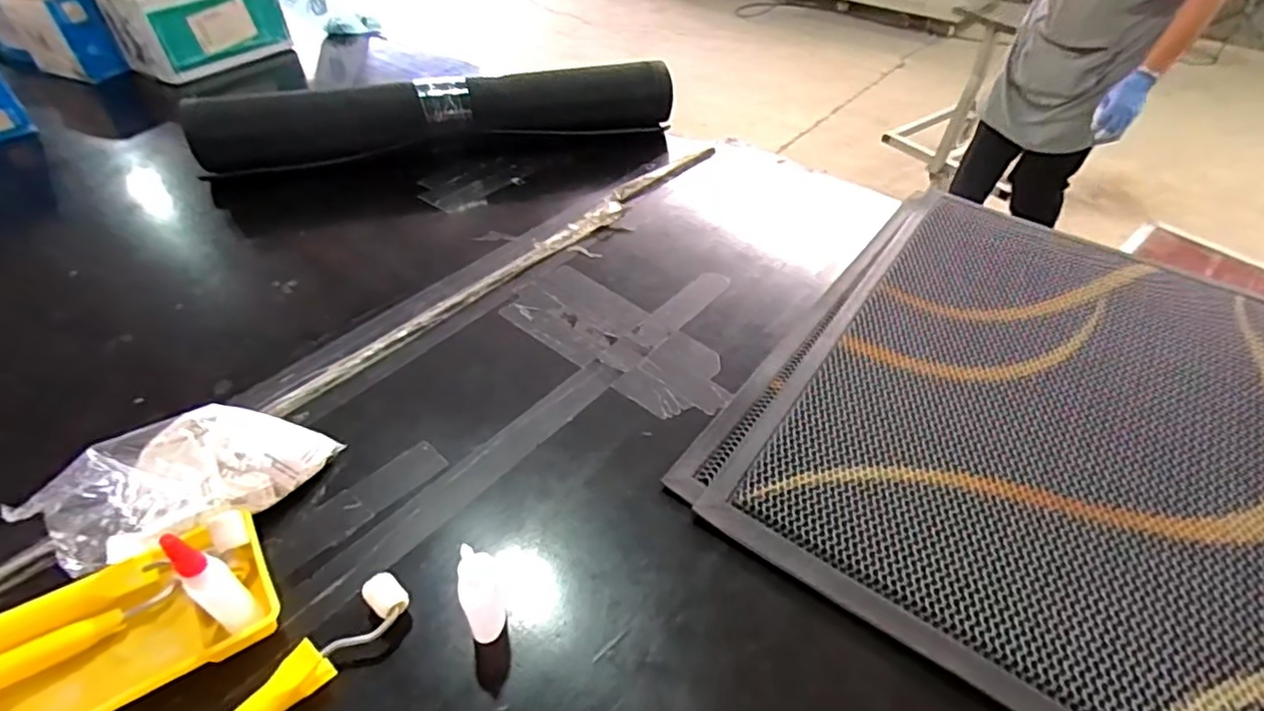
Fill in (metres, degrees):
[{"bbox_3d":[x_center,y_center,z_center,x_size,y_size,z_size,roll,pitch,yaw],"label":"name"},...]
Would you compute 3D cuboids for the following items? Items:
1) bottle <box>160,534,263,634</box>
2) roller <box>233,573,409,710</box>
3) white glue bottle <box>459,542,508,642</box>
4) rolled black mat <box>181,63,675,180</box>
[{"bbox_3d":[-0.308,0.166,0.453,0.036,0.123,0.029,26,50,22],"label":"bottle"},{"bbox_3d":[-0.250,0.245,0.449,0.038,0.030,0.198,30,52,25],"label":"roller"},{"bbox_3d":[-0.113,0.178,0.466,0.032,0.108,0.034,-17,48,-18],"label":"white glue bottle"},{"bbox_3d":[-0.286,-0.394,1.010,0.746,0.122,0.111,-17,48,-18],"label":"rolled black mat"}]

